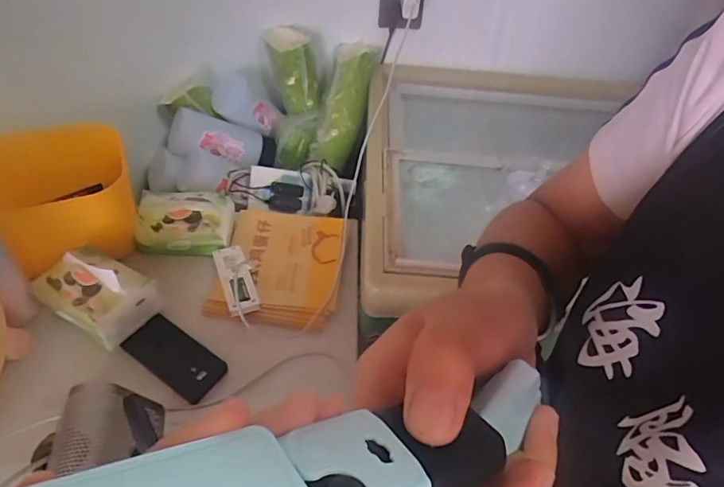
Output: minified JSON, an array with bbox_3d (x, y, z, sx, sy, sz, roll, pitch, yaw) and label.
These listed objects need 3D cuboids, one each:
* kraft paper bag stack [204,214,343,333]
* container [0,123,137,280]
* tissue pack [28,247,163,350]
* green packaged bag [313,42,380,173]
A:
[{"bbox_3d":[-0.129,0.029,0.774,0.187,0.018,0.223,5,49,-1],"label":"kraft paper bag stack"},{"bbox_3d":[-0.477,-0.060,0.723,0.261,0.140,0.205,-23,55,-23],"label":"container"},{"bbox_3d":[-0.368,0.066,0.672,0.144,0.089,0.104,29,52,19],"label":"tissue pack"},{"bbox_3d":[-0.038,-0.281,0.979,0.086,0.256,0.070,16,6,8],"label":"green packaged bag"}]

